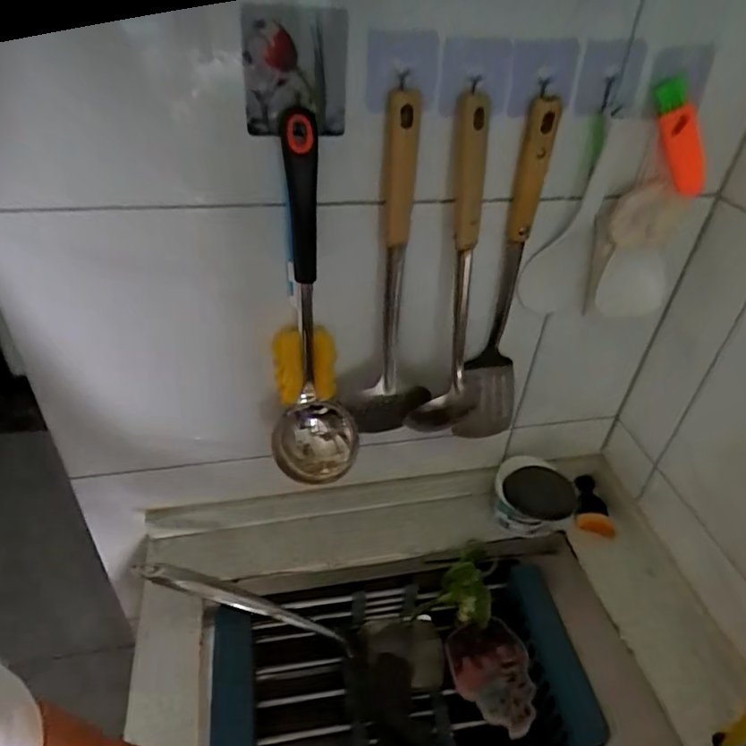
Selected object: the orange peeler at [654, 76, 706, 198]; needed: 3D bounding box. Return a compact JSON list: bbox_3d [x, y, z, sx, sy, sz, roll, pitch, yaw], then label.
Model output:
[{"bbox_3d":[0.270,-0.203,0.490,0.028,0.107,0.017,-22,34,21],"label":"orange peeler"}]

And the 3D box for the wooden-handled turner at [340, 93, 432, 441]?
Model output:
[{"bbox_3d":[0.021,-0.072,0.527,0.083,0.338,0.062,8,40,5],"label":"wooden-handled turner"}]

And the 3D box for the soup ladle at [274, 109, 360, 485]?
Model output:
[{"bbox_3d":[-0.051,-0.044,0.486,0.082,0.309,0.099,1,40,-3],"label":"soup ladle"}]

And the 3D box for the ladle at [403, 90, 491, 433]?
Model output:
[{"bbox_3d":[0.084,-0.075,0.516,0.060,0.317,0.071,14,41,12],"label":"ladle"}]

